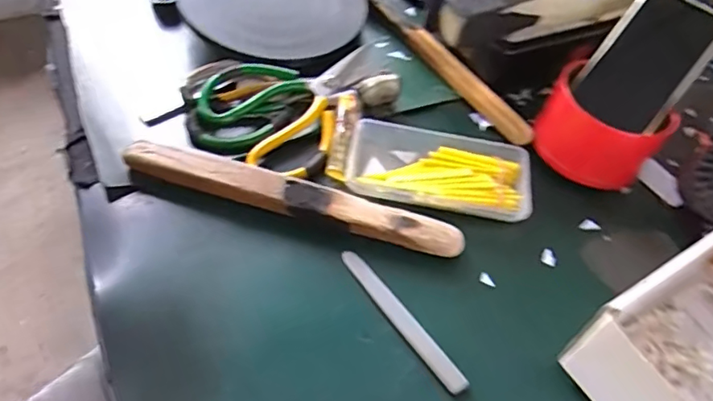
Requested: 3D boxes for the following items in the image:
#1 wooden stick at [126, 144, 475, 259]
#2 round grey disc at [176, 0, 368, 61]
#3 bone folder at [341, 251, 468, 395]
[{"bbox_3d":[-0.051,-0.004,0.443,0.272,0.021,0.029,15,57,7],"label":"wooden stick"},{"bbox_3d":[-0.087,-0.222,0.587,0.197,0.024,0.192,1,57,-2],"label":"round grey disc"},{"bbox_3d":[0.033,0.086,0.407,0.018,0.010,0.130,-30,63,-21],"label":"bone folder"}]

